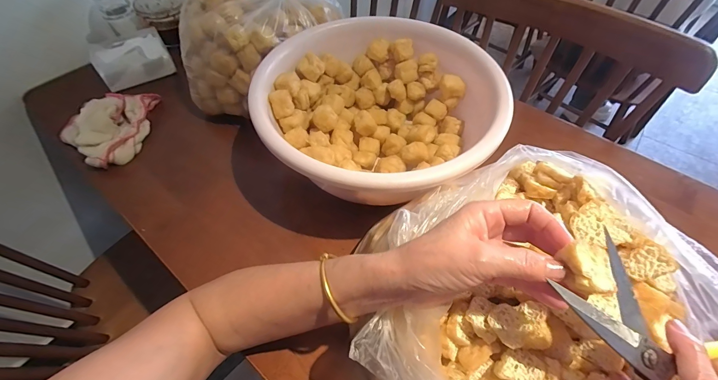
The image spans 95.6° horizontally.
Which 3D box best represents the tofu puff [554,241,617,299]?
[{"bbox_3d":[0.149,0.051,0.217,0.025,0.020,0.035,-15,80,1],"label":"tofu puff"}]

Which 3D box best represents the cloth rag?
[{"bbox_3d":[-0.392,-0.115,0.525,0.127,0.049,0.150,31,61,21],"label":"cloth rag"}]

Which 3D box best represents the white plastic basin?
[{"bbox_3d":[0.032,-0.119,0.475,0.320,0.103,0.324,0,55,1],"label":"white plastic basin"}]

